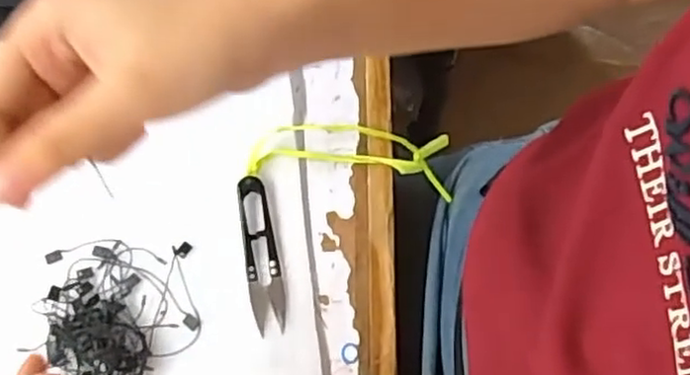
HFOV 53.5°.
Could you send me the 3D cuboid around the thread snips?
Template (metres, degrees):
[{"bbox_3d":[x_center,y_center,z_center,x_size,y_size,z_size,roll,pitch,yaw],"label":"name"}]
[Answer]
[{"bbox_3d":[-0.054,0.042,0.443,0.022,0.005,0.101,-10,72,-1],"label":"thread snips"}]

